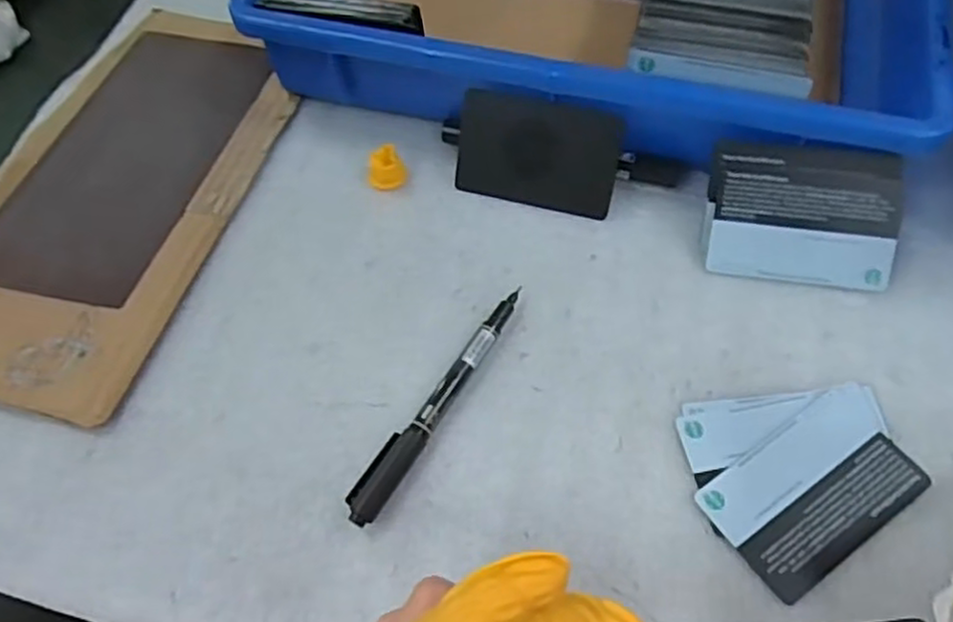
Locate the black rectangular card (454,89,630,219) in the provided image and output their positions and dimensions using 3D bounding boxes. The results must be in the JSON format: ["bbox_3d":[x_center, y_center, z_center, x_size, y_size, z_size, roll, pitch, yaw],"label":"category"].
[{"bbox_3d":[0.031,-0.082,0.374,0.084,0.056,0.004,14,30,11],"label":"black rectangular card"}]

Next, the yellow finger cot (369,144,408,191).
[{"bbox_3d":[-0.050,-0.079,0.396,0.021,0.016,0.018,-13,61,-3],"label":"yellow finger cot"}]

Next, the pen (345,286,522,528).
[{"bbox_3d":[-0.016,0.039,0.327,0.015,0.011,0.130,29,67,19],"label":"pen"}]

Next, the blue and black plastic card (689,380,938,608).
[{"bbox_3d":[0.143,0.074,0.301,0.089,0.004,0.054,-32,64,-13],"label":"blue and black plastic card"}]

